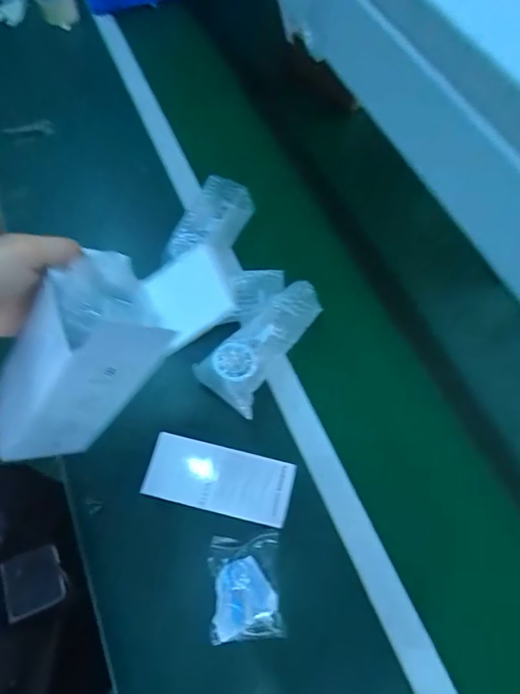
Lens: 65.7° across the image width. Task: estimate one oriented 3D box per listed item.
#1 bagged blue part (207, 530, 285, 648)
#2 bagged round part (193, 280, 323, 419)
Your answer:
[{"bbox_3d":[-0.017,0.280,0.470,0.081,0.026,0.106,-4,65,-3],"label":"bagged blue part"},{"bbox_3d":[0.007,-0.009,0.568,0.100,0.049,0.197,38,70,15],"label":"bagged round part"}]

